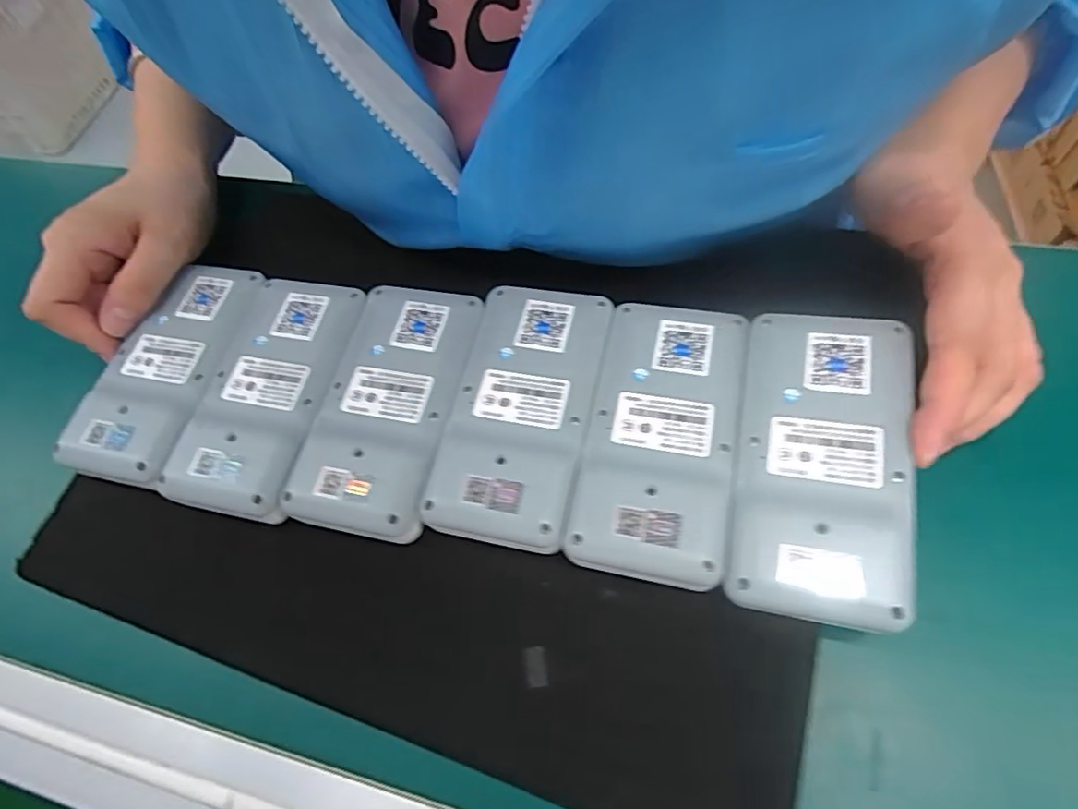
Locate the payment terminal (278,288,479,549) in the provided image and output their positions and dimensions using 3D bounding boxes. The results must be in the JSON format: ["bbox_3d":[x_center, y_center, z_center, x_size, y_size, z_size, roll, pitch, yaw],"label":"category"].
[{"bbox_3d":[-0.070,-0.001,0.280,0.063,0.018,0.118,7,65,13],"label":"payment terminal"}]

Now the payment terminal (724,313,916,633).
[{"bbox_3d":[0.109,0.019,0.235,0.061,0.025,0.119,10,60,10],"label":"payment terminal"}]

